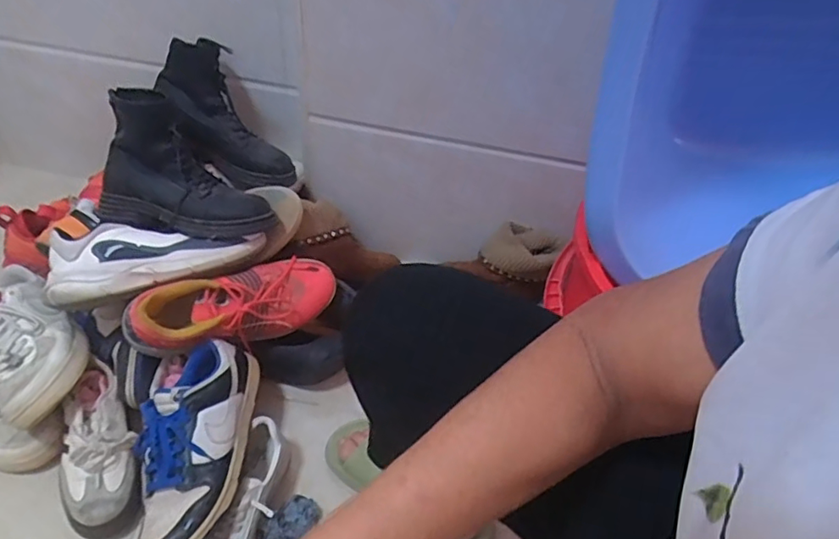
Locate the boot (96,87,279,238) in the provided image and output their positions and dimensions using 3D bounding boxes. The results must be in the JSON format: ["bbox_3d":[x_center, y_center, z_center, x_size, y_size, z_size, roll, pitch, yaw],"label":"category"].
[{"bbox_3d":[-0.325,-0.135,0.751,0.230,0.144,0.126,14,47,6],"label":"boot"}]

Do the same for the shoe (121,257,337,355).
[{"bbox_3d":[-0.252,0.042,0.764,0.283,0.100,0.086,-21,53,-24],"label":"shoe"}]

